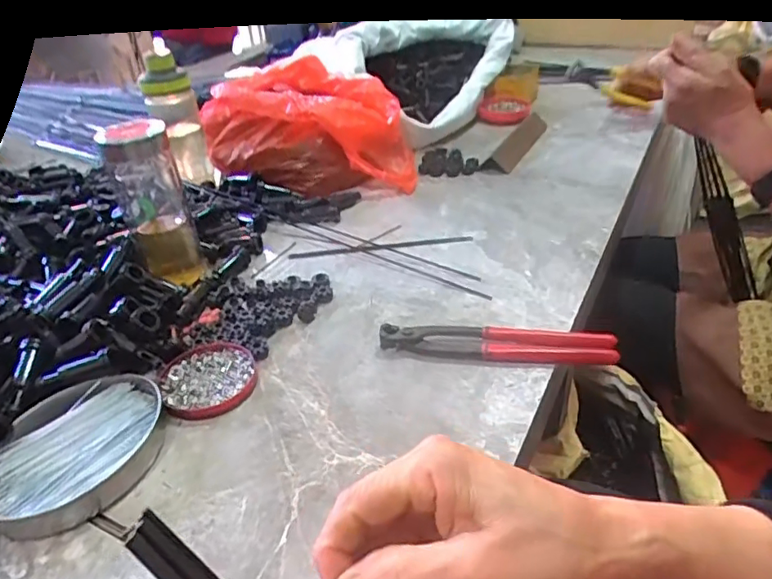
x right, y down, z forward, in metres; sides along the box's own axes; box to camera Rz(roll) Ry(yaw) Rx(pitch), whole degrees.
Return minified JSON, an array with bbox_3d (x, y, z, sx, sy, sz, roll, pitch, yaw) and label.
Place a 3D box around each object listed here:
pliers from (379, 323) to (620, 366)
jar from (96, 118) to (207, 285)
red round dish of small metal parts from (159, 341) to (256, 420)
[{"bbox_3d":[0.099,0.047,0.510,0.204,0.020,0.038,3,35,10],"label":"pliers"},{"bbox_3d":[-0.242,-0.093,0.592,0.062,0.155,0.066,-21,38,-23],"label":"jar"},{"bbox_3d":[-0.155,0.078,0.499,0.078,0.009,0.083,-3,34,2],"label":"red round dish of small metal parts"}]

